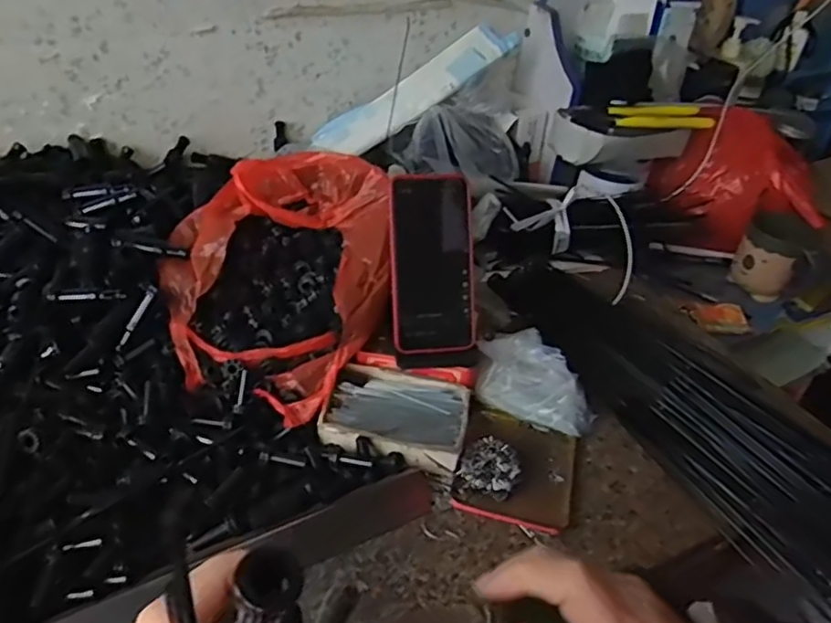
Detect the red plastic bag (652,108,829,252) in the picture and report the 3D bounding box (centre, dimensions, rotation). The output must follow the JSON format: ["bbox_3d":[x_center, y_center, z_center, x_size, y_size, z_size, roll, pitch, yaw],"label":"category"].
[{"bbox_3d":[0.460,-0.188,0.955,0.230,0.147,0.167,17,39,12],"label":"red plastic bag"}]

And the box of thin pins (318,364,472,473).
[{"bbox_3d":[-0.016,0.092,0.604,0.123,0.022,0.088,10,39,3],"label":"box of thin pins"}]

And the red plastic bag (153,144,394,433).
[{"bbox_3d":[-0.132,-0.040,0.654,0.208,0.116,0.280,2,39,-7],"label":"red plastic bag"}]

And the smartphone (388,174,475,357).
[{"bbox_3d":[0.017,-0.044,0.621,0.078,0.161,0.011,-4,6,-15],"label":"smartphone"}]

